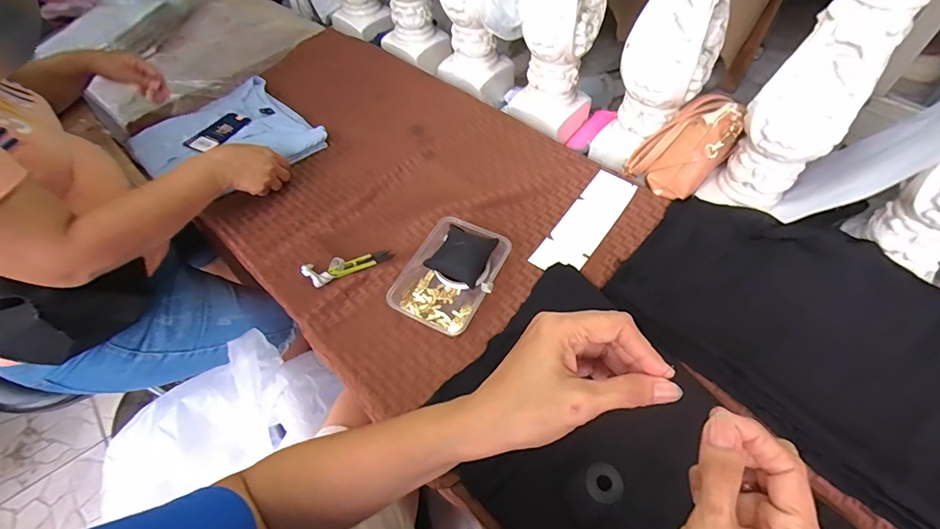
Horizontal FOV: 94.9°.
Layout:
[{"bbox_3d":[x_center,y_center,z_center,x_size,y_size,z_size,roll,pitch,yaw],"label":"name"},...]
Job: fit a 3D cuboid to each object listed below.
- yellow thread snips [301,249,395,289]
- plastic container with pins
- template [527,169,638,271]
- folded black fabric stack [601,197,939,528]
[{"bbox_3d":[-0.178,-0.003,0.638,0.130,0.022,0.039,-17,55,-26],"label":"yellow thread snips"},{"bbox_3d":[-0.024,0.009,0.619,0.120,0.041,0.169,20,58,16],"label":"plastic container with pins"},{"bbox_3d":[0.185,-0.066,0.687,0.071,0.005,0.227,32,64,21],"label":"template"},{"bbox_3d":[0.453,0.091,0.548,0.308,0.043,0.508,-38,59,-15],"label":"folded black fabric stack"}]

